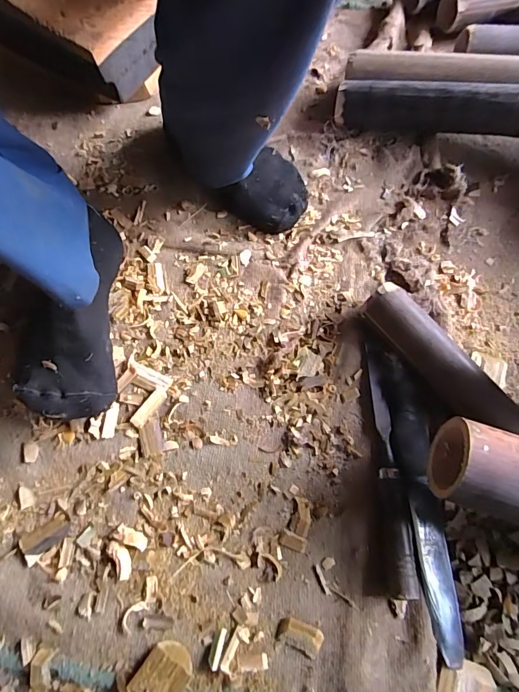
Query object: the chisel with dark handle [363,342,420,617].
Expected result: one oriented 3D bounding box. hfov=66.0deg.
[{"bbox_3d":[0.129,0.121,0.399,0.026,0.018,0.250,1,69,1],"label":"chisel with dark handle"}]

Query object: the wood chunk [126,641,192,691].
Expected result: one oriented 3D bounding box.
[{"bbox_3d":[-0.085,0.285,0.343,0.039,0.010,0.055,36,73,13],"label":"wood chunk"}]

